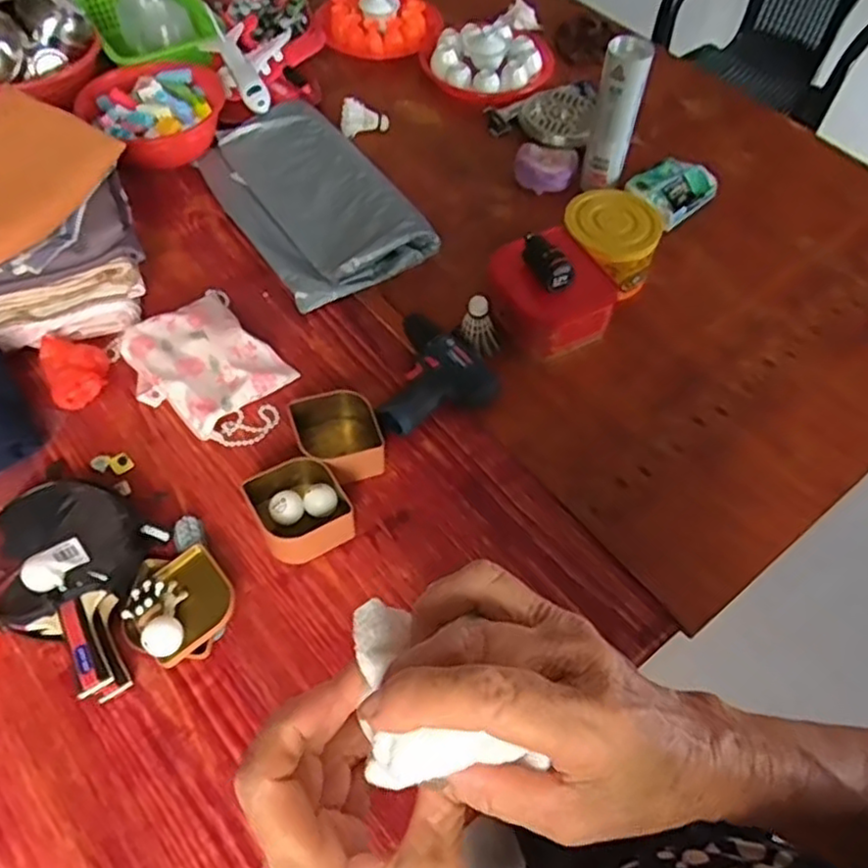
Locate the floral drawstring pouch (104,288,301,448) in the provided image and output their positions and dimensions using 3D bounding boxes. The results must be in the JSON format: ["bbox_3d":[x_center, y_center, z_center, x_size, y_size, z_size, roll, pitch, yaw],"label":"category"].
[{"bbox_3d":[-0.298,-0.089,0.926,0.170,0.040,0.241,-35,64,-22],"label":"floral drawstring pouch"}]

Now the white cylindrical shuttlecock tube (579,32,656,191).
[{"bbox_3d":[0.276,-0.486,1.066,0.065,0.200,0.062,12,57,6],"label":"white cylindrical shuttlecock tube"}]

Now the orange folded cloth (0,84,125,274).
[{"bbox_3d":[-0.554,-0.320,0.876,0.202,0.043,0.266,31,73,4],"label":"orange folded cloth"}]

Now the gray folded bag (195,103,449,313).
[{"bbox_3d":[-0.202,-0.383,1.120,0.232,0.053,0.419,-28,62,-18],"label":"gray folded bag"}]

